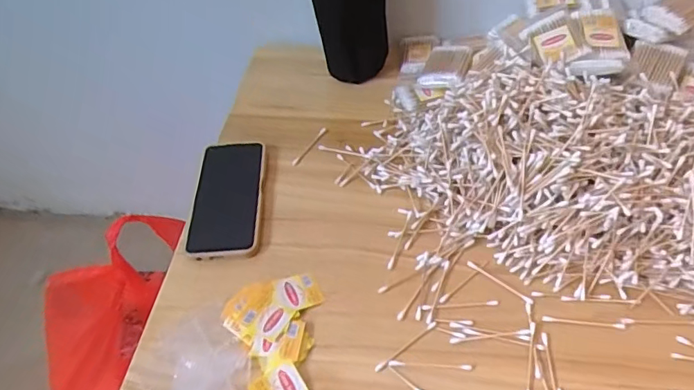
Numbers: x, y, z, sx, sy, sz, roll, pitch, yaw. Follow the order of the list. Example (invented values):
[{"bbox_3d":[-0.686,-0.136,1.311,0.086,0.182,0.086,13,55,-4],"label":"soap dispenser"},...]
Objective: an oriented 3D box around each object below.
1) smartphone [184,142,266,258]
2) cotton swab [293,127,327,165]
[{"bbox_3d":[-0.135,0.000,0.566,0.076,0.013,0.157,-5,48,1],"label":"smartphone"},{"bbox_3d":[-0.046,-0.061,0.611,0.008,0.007,0.066,26,55,25],"label":"cotton swab"}]

